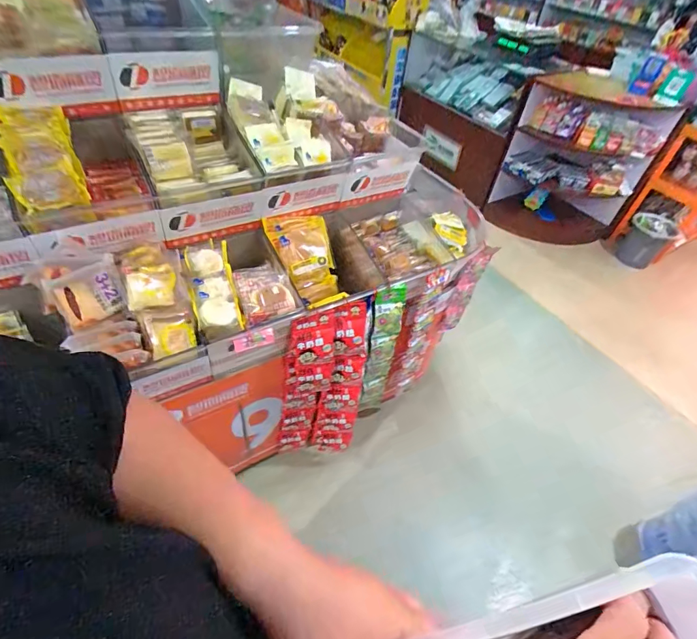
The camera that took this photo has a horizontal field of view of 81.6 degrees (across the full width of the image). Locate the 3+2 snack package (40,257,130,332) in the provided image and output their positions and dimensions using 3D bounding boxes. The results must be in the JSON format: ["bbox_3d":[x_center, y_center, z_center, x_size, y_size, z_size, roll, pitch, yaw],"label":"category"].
[{"bbox_3d":[-0.517,-0.050,0.806,0.116,0.110,0.024,-31,15,-35],"label":"3+2 snack package"}]

